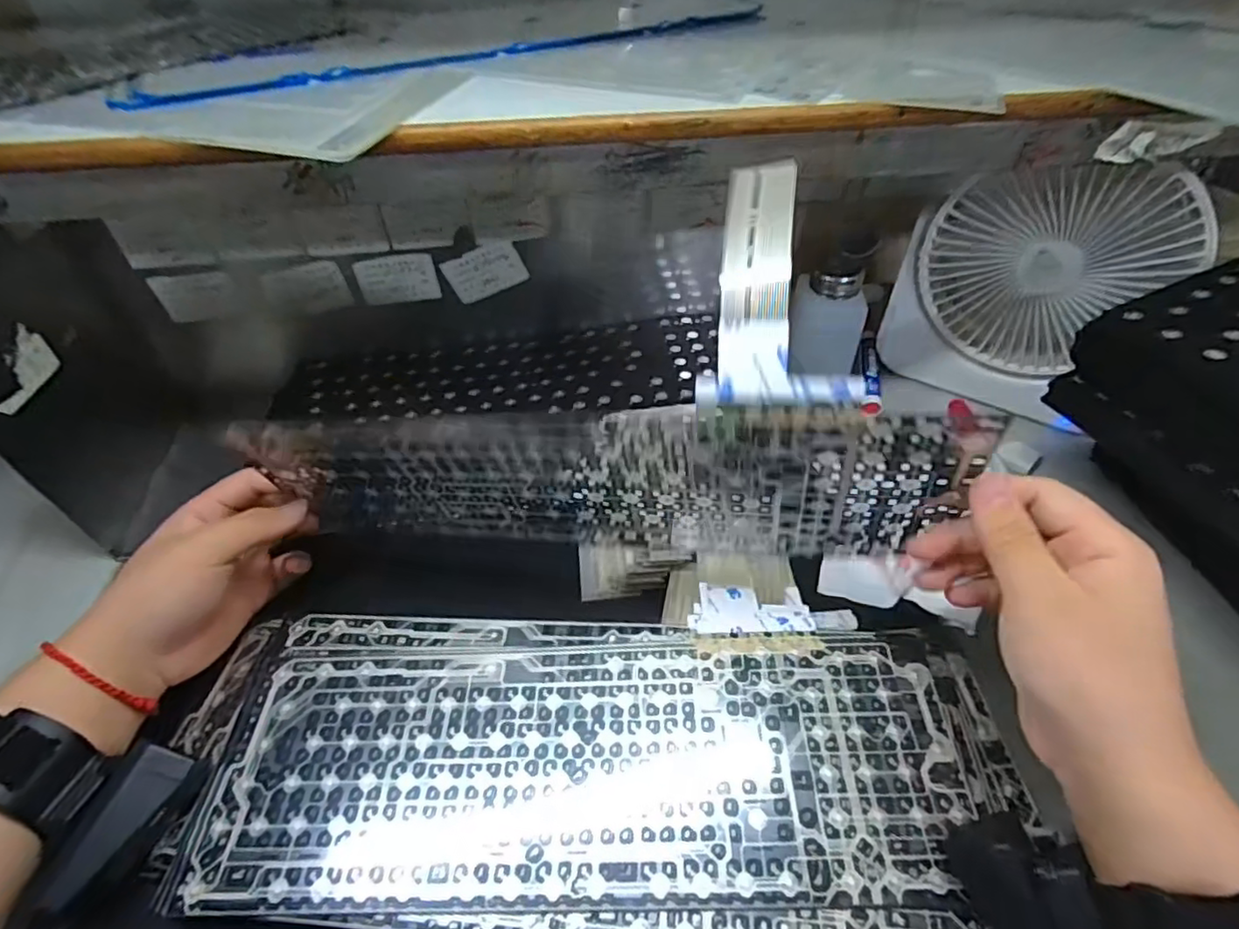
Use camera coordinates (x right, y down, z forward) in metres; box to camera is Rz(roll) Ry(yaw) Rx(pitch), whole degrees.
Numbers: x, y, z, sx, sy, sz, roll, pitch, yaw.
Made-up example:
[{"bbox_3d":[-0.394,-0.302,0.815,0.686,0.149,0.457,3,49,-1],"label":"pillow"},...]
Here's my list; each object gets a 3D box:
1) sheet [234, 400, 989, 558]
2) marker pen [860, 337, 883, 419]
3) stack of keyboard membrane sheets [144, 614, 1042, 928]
[{"bbox_3d":[-0.018,0.013,0.322,0.354,0.117,0.008,0,54,14],"label":"sheet"},{"bbox_3d":[0.213,-0.077,0.520,0.017,0.015,0.099,10,47,12],"label":"marker pen"},{"bbox_3d":[-0.014,0.154,0.301,0.414,0.017,0.172,0,46,2],"label":"stack of keyboard membrane sheets"}]

